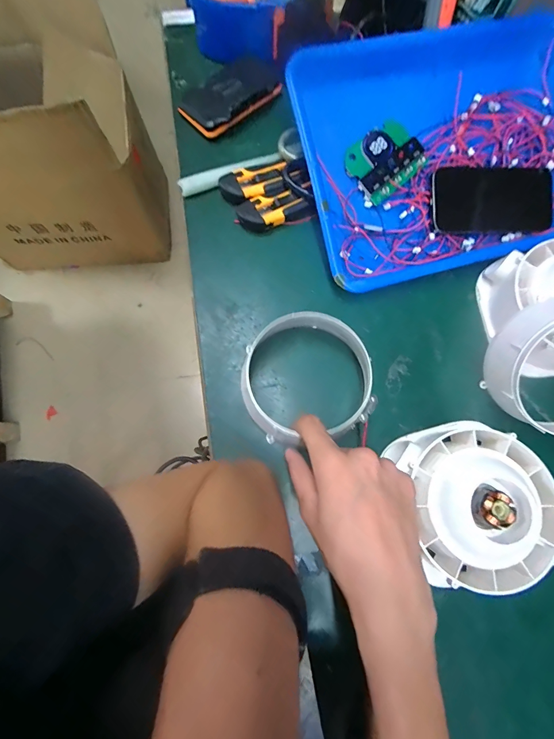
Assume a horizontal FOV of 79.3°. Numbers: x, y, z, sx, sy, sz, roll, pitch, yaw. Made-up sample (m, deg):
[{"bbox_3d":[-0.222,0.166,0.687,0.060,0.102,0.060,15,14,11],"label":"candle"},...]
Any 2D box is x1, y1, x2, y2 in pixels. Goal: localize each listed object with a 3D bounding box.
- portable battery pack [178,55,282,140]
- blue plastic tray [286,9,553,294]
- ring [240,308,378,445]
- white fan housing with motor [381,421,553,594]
[{"bbox_3d":[-0.060,-0.346,0.421,0.123,0.020,0.070,-38,80,-10],"label":"portable battery pack"},{"bbox_3d":[0.194,-0.244,0.376,0.333,0.031,0.258,-13,94,-6],"label":"blue plastic tray"},{"bbox_3d":[0.026,0.006,0.301,0.115,0.018,0.115,0,74,-1],"label":"ring"},{"bbox_3d":[0.177,0.119,0.293,0.134,0.060,0.144,-14,77,-5],"label":"white fan housing with motor"}]

